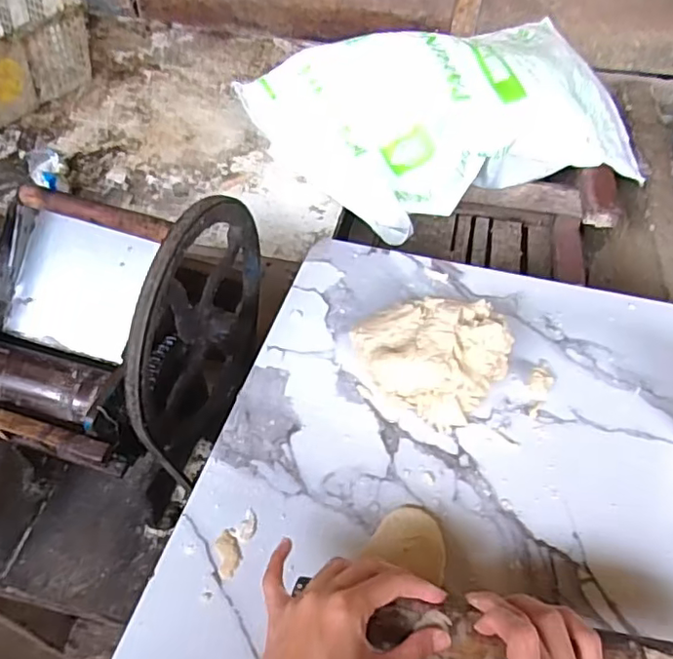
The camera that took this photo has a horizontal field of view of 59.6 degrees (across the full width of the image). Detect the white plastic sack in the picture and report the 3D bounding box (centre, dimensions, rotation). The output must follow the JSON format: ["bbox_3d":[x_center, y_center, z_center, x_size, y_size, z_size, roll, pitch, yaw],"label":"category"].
[{"bbox_3d":[0.207,-0.380,1.077,0.681,0.209,0.381,-13,52,-13],"label":"white plastic sack"}]

